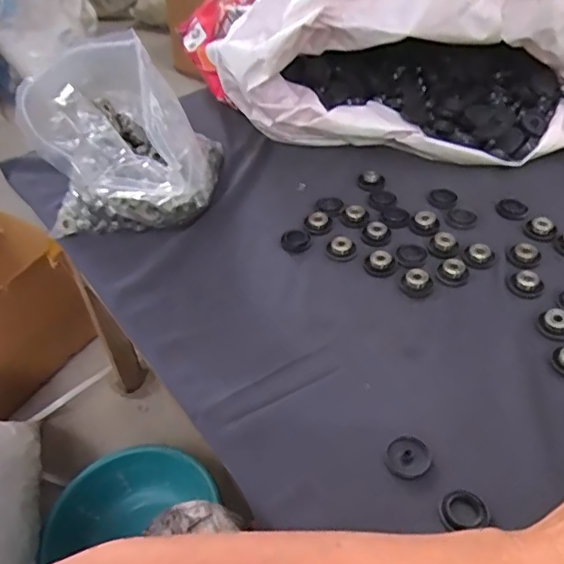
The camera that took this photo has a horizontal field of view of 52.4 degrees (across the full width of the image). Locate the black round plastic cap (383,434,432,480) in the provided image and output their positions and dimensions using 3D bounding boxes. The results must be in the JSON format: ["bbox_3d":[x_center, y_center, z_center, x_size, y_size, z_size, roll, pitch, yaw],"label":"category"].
[{"bbox_3d":[0.097,0.134,0.440,0.033,0.008,0.033,-2,45,2],"label":"black round plastic cap"}]

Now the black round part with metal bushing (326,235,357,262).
[{"bbox_3d":[0.063,-0.037,0.608,0.031,0.008,0.033,-3,44,1],"label":"black round part with metal bushing"}]

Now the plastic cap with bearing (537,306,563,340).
[{"bbox_3d":[0.249,0.036,0.517,0.030,0.011,0.030,-2,45,2],"label":"plastic cap with bearing"}]

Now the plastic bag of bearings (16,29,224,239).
[{"bbox_3d":[-0.182,-0.169,0.633,0.212,0.178,0.179,4,45,8],"label":"plastic bag of bearings"}]

